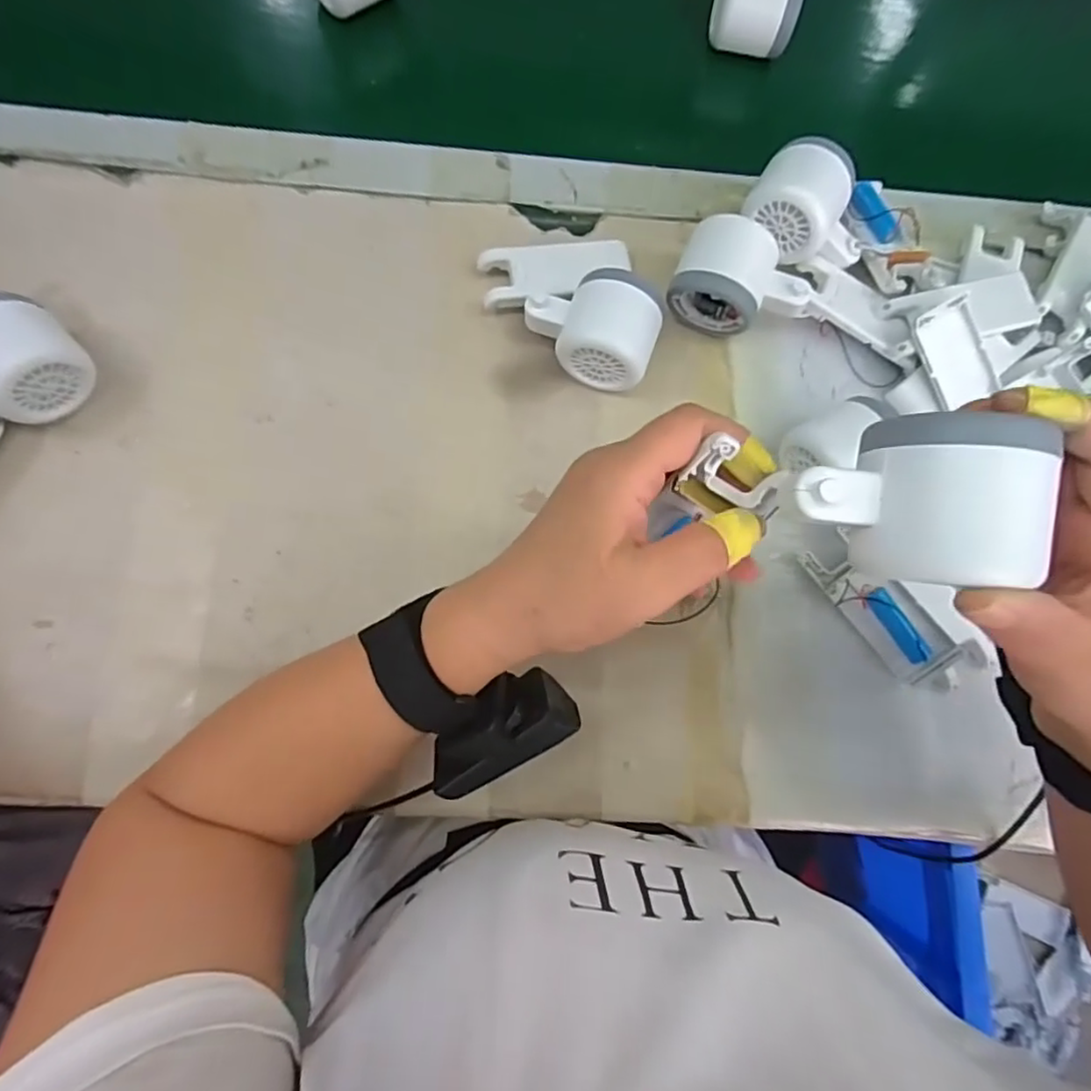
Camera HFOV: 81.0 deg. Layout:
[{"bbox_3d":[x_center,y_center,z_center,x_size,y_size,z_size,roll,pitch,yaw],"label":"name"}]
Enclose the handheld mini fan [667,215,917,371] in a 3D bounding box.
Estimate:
[{"bbox_3d":[0.166,-0.164,0.424,0.163,0.050,0.061,14,81,-2],"label":"handheld mini fan"}]

